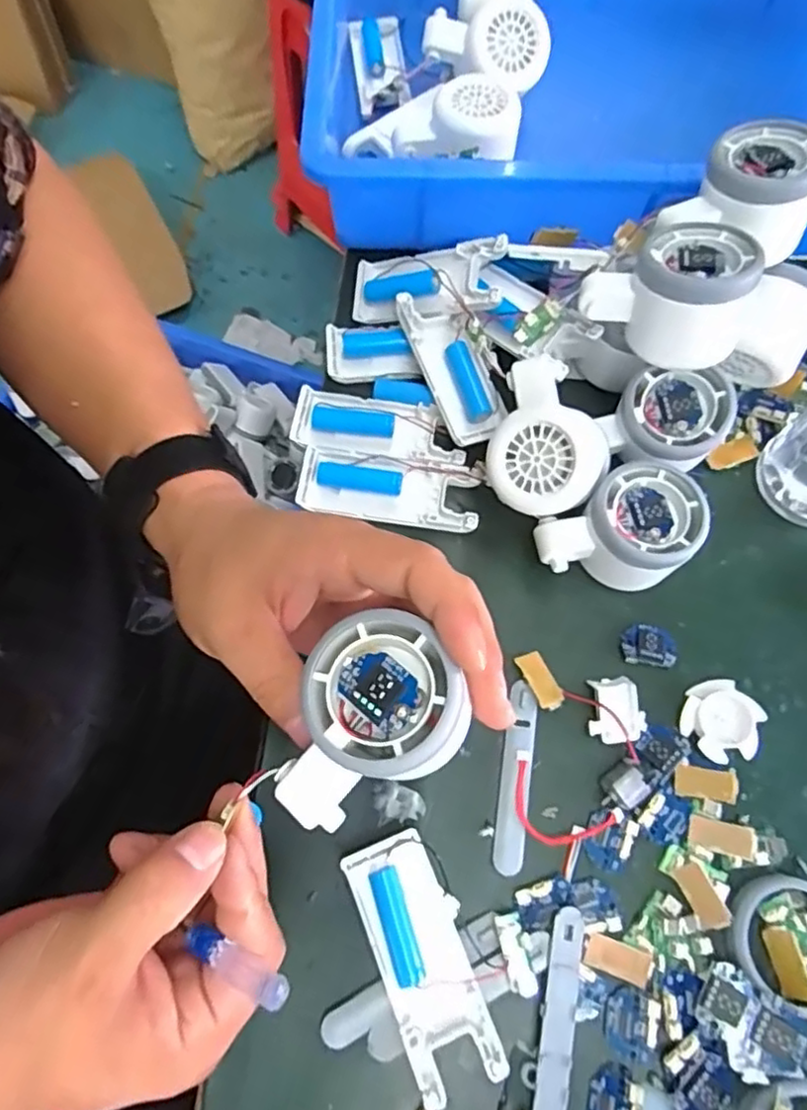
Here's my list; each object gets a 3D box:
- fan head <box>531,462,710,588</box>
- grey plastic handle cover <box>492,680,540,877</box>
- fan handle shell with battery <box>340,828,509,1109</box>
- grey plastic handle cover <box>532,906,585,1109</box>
[{"bbox_3d":[0.118,-0.009,0.361,0.078,0.051,0.060,-36,74,-13],"label":"fan head"},{"bbox_3d":[0.059,0.113,0.340,0.015,0.004,0.093,9,70,2],"label":"grey plastic handle cover"},{"bbox_3d":[0.008,0.185,0.304,0.040,0.018,0.104,-22,72,-9],"label":"fan handle shell with battery"},{"bbox_3d":[0.070,0.213,0.300,0.015,0.007,0.094,11,70,3],"label":"grey plastic handle cover"}]

